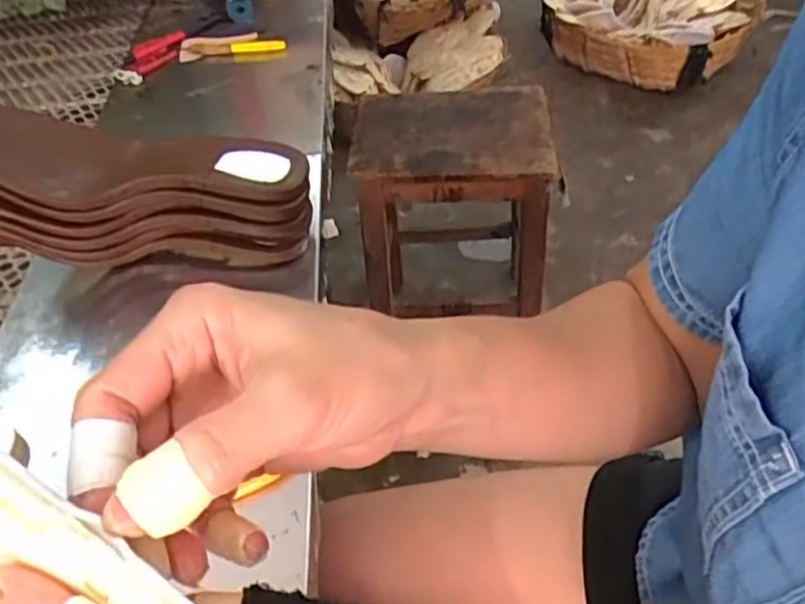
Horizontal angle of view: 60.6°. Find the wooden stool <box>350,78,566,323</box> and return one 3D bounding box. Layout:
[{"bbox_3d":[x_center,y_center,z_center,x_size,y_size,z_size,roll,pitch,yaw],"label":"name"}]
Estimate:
[{"bbox_3d":[0.090,-0.162,1.252,0.326,0.358,0.250,1,46,7],"label":"wooden stool"}]

